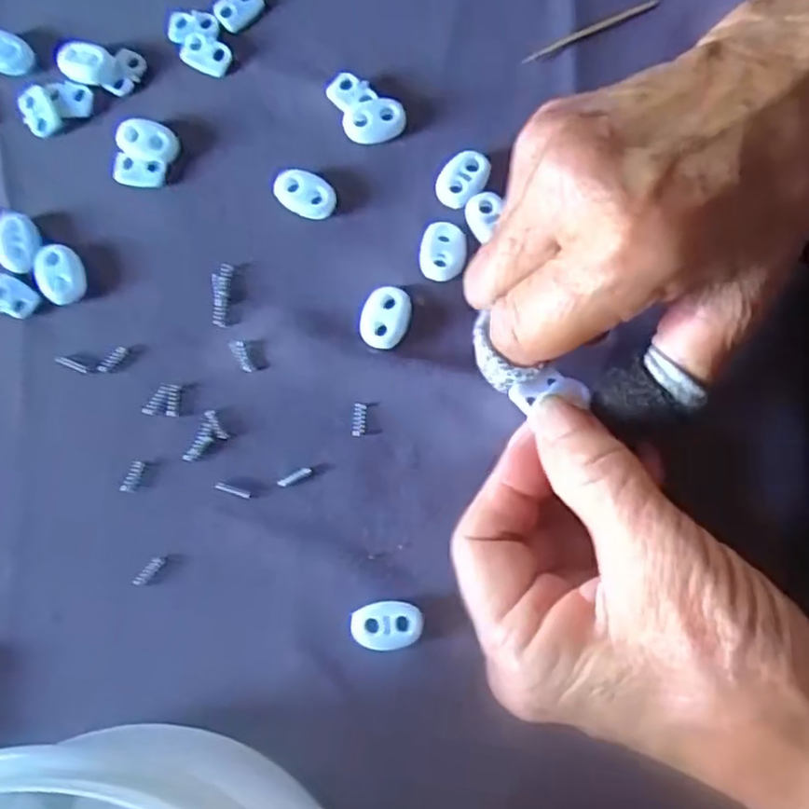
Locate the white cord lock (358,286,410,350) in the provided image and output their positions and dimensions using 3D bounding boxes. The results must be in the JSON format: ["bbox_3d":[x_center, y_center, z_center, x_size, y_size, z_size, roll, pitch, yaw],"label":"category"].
[{"bbox_3d":[-0.007,-0.031,0.247,0.017,0.006,0.022,8,81,4],"label":"white cord lock"}]

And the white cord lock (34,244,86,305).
[{"bbox_3d":[-0.126,-0.048,0.254,0.016,0.007,0.021,-22,80,-1],"label":"white cord lock"}]

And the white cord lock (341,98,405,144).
[{"bbox_3d":[-0.011,-0.107,0.259,0.023,0.006,0.015,-15,80,0],"label":"white cord lock"}]

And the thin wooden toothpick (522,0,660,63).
[{"bbox_3d":[0.071,-0.143,0.263,0.057,0.004,0.004,-25,80,-3],"label":"thin wooden toothpick"}]

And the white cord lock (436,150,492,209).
[{"bbox_3d":[0.022,-0.083,0.254,0.016,0.005,0.022,28,83,7],"label":"white cord lock"}]

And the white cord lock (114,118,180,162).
[{"bbox_3d":[-0.097,-0.100,0.261,0.022,0.006,0.015,9,91,1],"label":"white cord lock"}]

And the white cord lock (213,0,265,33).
[{"bbox_3d":[-0.064,-0.156,0.270,0.014,0.005,0.020,44,85,9],"label":"white cord lock"}]

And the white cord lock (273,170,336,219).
[{"bbox_3d":[-0.037,-0.078,0.256,0.023,0.005,0.014,25,82,7],"label":"white cord lock"}]

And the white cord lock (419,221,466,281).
[{"bbox_3d":[0.014,-0.055,0.250,0.016,0.005,0.022,4,81,3],"label":"white cord lock"}]

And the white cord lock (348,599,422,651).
[{"bbox_3d":[-0.006,0.074,0.231,0.023,0.006,0.015,6,81,4],"label":"white cord lock"}]

